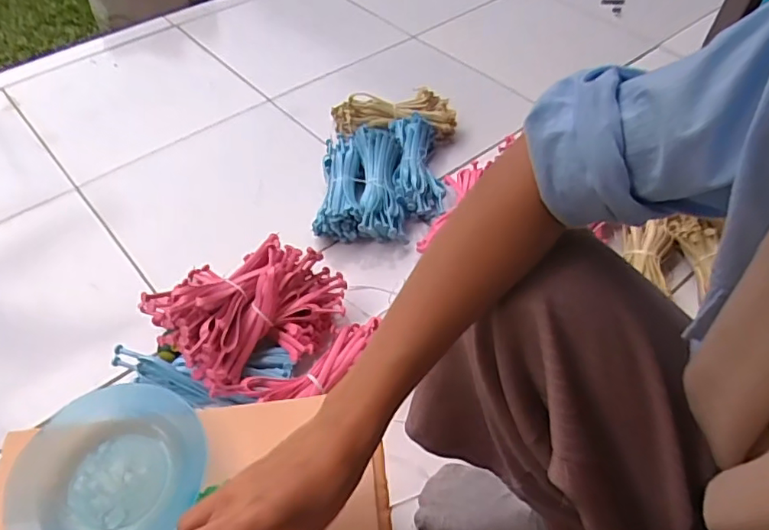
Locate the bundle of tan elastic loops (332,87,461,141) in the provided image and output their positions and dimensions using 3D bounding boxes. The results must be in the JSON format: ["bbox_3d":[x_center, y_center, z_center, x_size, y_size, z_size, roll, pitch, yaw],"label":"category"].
[{"bbox_3d":[0.018,-0.276,1.023,0.224,0.061,0.084,-4,51,-4],"label":"bundle of tan elastic loops"}]

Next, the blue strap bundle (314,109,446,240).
[{"bbox_3d":[-0.003,-0.155,0.918,0.201,0.064,0.250,3,51,2],"label":"blue strap bundle"}]

